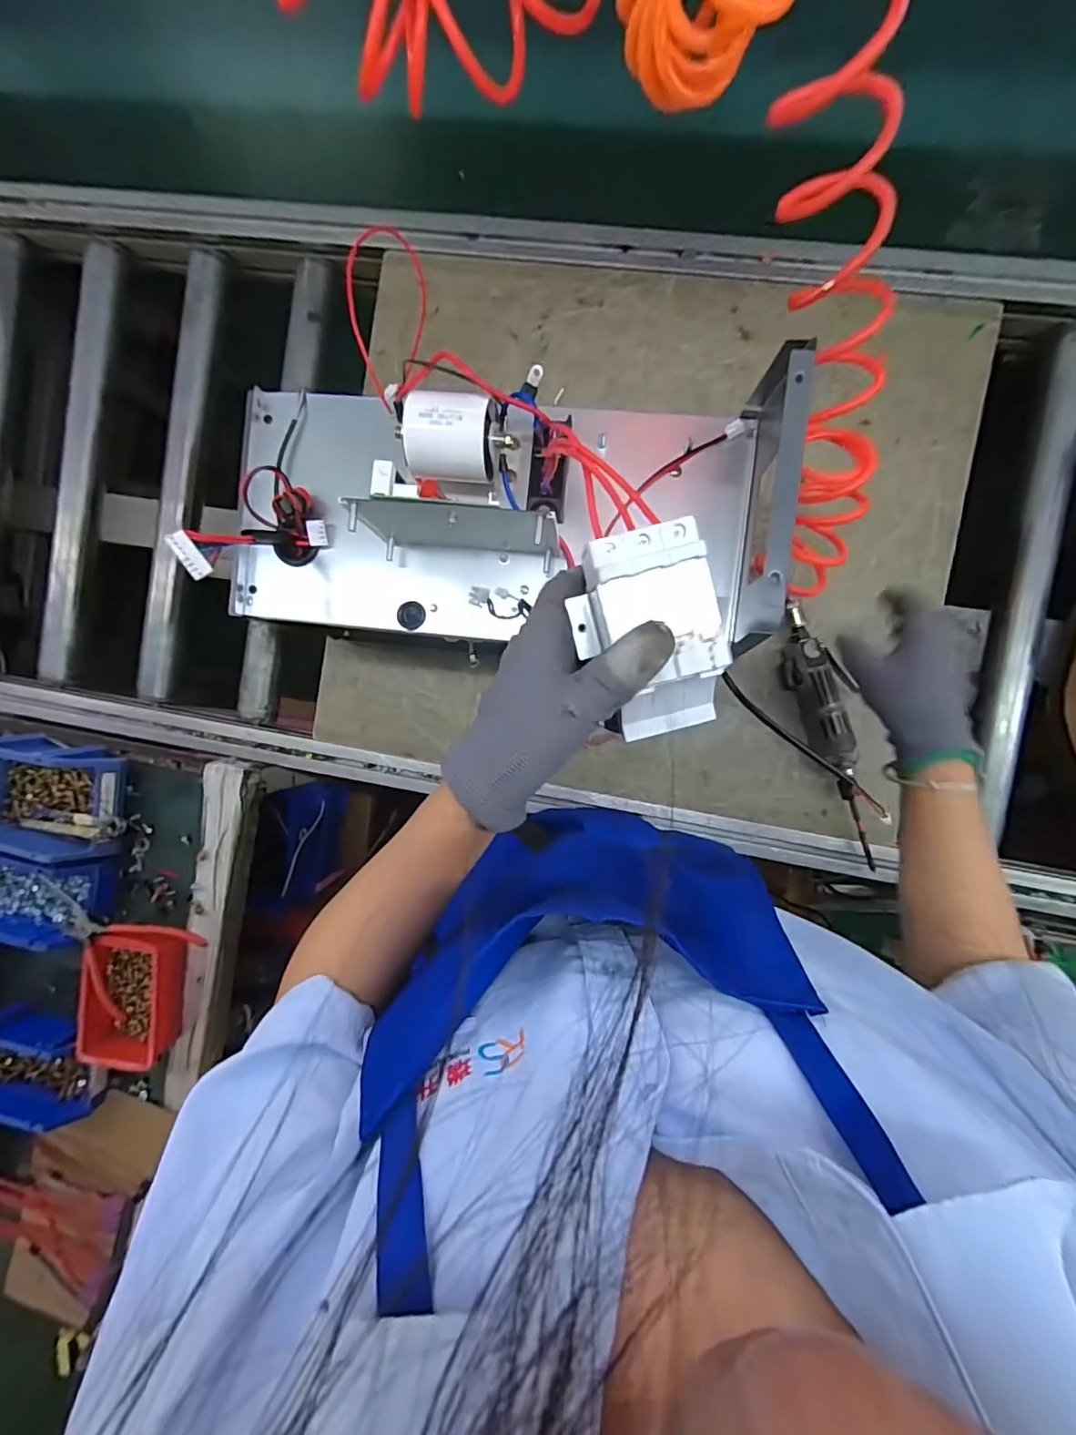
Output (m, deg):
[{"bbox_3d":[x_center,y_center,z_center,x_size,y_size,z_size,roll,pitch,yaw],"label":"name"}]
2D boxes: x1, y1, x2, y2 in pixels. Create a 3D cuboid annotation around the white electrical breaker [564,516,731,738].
[{"bbox_3d":[0.062,-0.042,0.287,0.074,0.057,0.100,-11,90,8],"label":"white electrical breaker"}]

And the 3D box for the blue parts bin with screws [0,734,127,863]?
[{"bbox_3d":[-0.587,0.100,0.646,0.202,0.056,0.128,8,93,6],"label":"blue parts bin with screws"}]

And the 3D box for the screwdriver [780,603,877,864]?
[{"bbox_3d":[0.317,0.019,0.596,0.051,0.047,0.286,-17,90,7],"label":"screwdriver"}]

